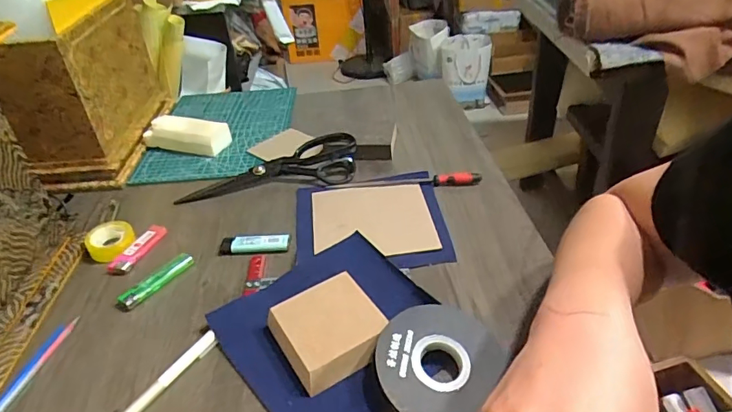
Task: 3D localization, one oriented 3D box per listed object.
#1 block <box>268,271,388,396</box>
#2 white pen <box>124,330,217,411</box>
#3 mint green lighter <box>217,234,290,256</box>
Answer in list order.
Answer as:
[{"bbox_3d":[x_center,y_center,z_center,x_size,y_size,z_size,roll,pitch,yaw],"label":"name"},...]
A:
[{"bbox_3d":[-0.034,0.111,0.440,0.088,0.029,0.086,-22,41,-23],"label":"block"},{"bbox_3d":[-0.173,0.150,0.421,0.013,0.008,0.114,20,43,28],"label":"white pen"},{"bbox_3d":[-0.126,0.041,0.555,0.078,0.012,0.021,-3,37,2],"label":"mint green lighter"}]

